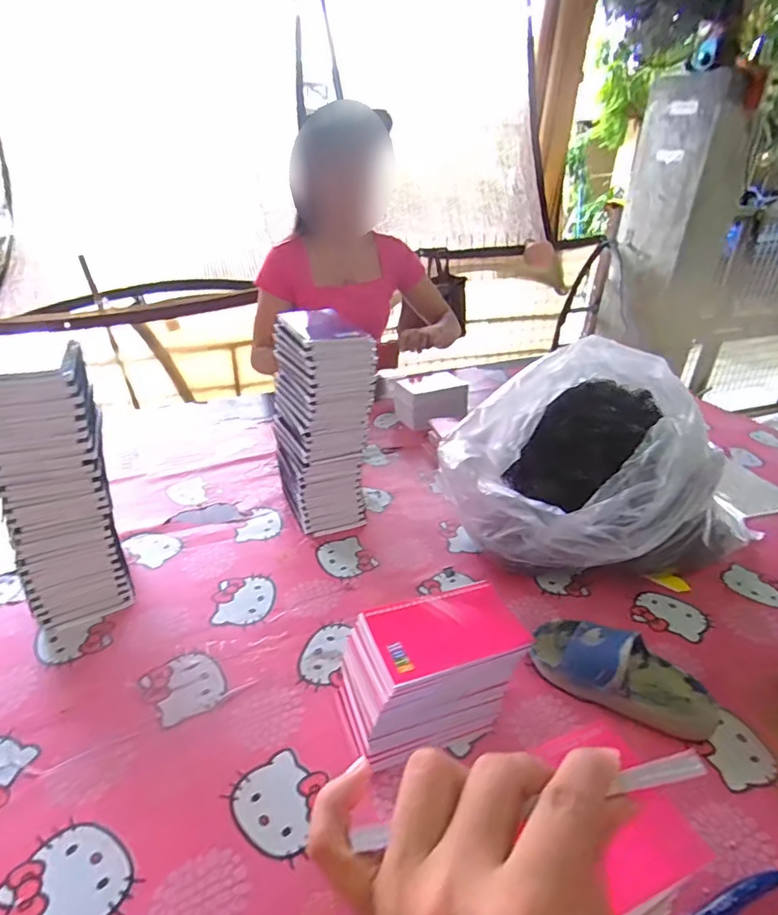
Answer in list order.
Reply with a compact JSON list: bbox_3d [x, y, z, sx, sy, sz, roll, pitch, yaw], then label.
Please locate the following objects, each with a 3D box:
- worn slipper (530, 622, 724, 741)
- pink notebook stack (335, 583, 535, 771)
[{"bbox_3d":[0.237,0.213,0.527,0.180,0.054,0.080,16,32,25],"label":"worn slipper"},{"bbox_3d":[0.038,0.195,0.476,0.153,0.111,0.088,-8,30,-17],"label":"pink notebook stack"}]

